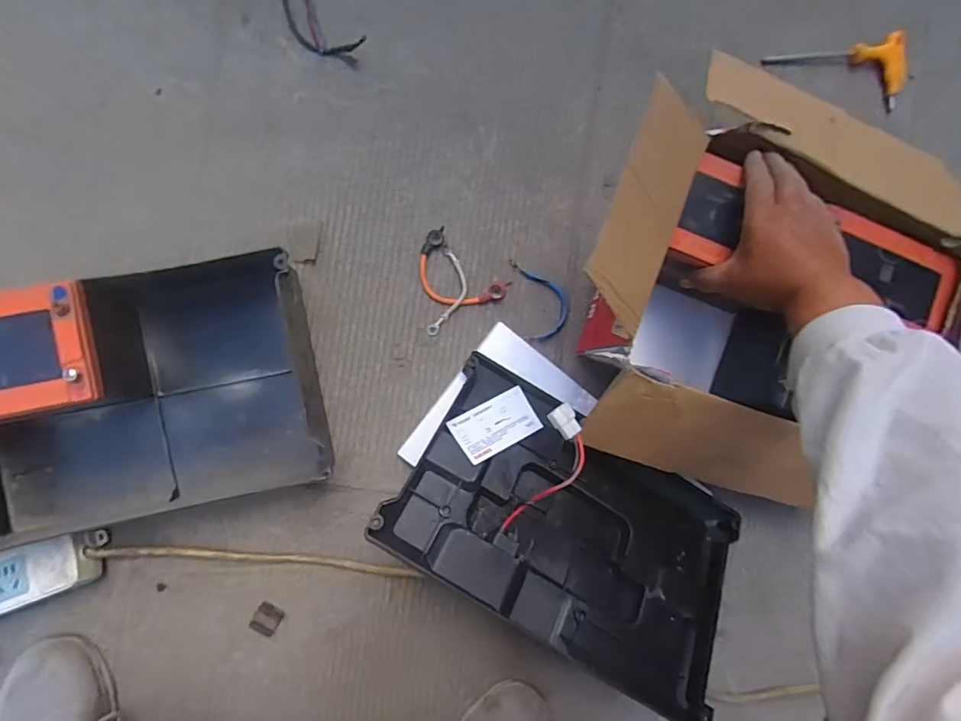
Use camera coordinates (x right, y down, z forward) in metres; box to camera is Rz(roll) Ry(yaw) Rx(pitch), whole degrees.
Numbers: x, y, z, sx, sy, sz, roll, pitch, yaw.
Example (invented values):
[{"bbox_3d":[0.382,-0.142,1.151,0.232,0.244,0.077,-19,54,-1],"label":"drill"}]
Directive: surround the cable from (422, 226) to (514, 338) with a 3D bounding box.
[{"bbox_3d":[-0.033,-0.091,0.524,0.095,0.008,0.094,-30,92,-6],"label":"cable"}]

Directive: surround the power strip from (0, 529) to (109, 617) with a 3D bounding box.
[{"bbox_3d":[-0.444,0.208,0.455,0.177,0.043,0.057,-19,91,-6],"label":"power strip"}]

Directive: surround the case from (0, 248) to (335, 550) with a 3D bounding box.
[{"bbox_3d":[-0.312,0.036,0.449,0.311,0.084,0.225,-14,90,-6],"label":"case"}]

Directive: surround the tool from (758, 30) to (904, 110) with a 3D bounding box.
[{"bbox_3d":[0.432,-0.331,0.578,0.184,0.015,0.089,-16,90,-6],"label":"tool"}]

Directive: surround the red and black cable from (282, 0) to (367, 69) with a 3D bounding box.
[{"bbox_3d":[-0.188,-0.372,0.509,0.051,0.012,0.167,-41,93,-6],"label":"red and black cable"}]

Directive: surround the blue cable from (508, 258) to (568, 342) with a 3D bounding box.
[{"bbox_3d":[0.068,-0.070,0.536,0.049,0.004,0.090,-14,90,-6],"label":"blue cable"}]

